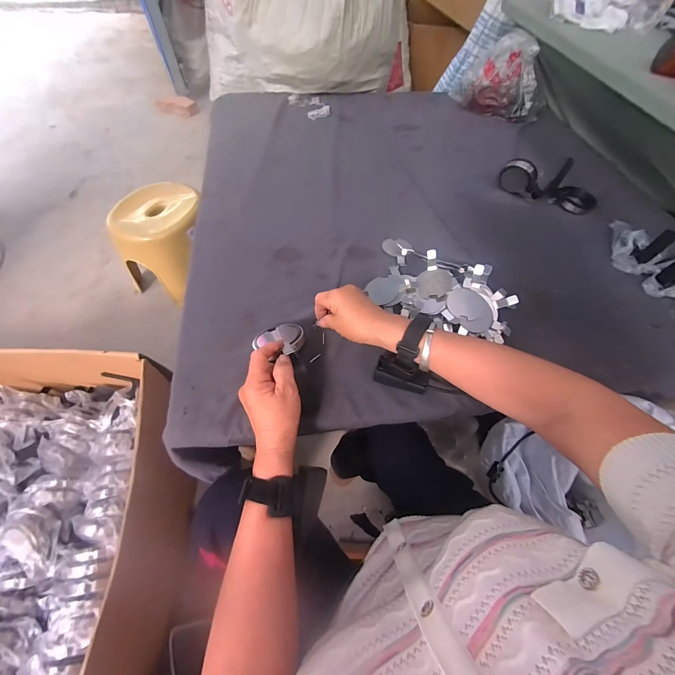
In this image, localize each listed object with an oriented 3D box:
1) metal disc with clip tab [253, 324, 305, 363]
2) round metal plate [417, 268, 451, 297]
[{"bbox_3d":[-0.076,0.001,0.414,0.066,0.017,0.064,-2,30,1],"label":"metal disc with clip tab"},{"bbox_3d":[0.156,-0.090,0.481,0.051,0.005,0.051,-7,69,18],"label":"round metal plate"}]

